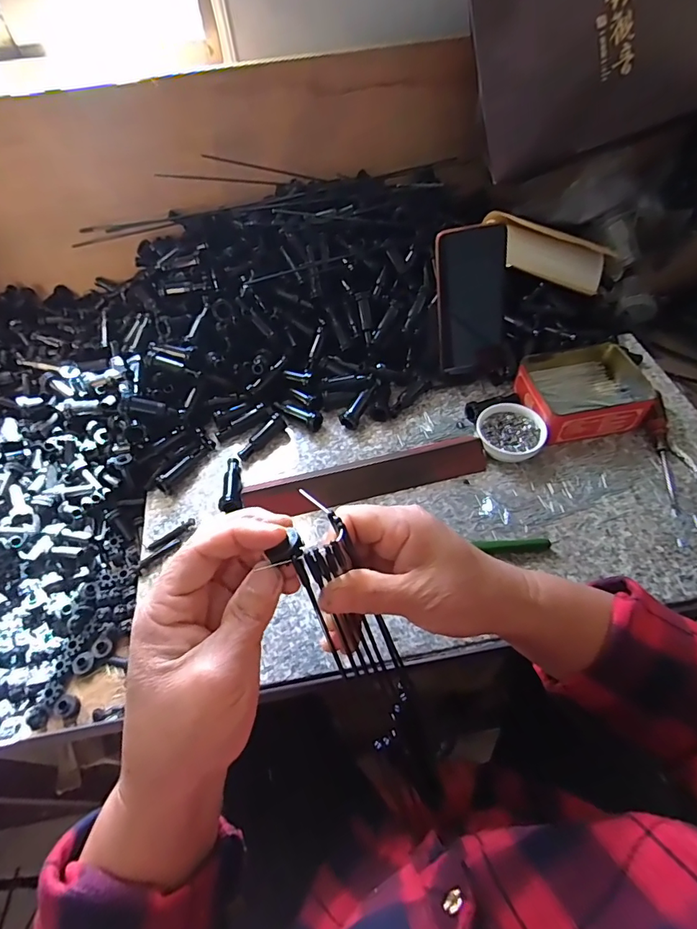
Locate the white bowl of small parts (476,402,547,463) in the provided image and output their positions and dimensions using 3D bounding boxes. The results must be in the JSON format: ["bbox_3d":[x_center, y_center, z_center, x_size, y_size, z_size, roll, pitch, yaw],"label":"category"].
[{"bbox_3d":[0.178,-0.033,0.517,0.070,0.030,0.063,7,55,10],"label":"white bowl of small parts"}]

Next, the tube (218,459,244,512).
[{"bbox_3d":[-0.127,0.021,0.505,0.025,0.021,0.074,-10,54,-4],"label":"tube"}]

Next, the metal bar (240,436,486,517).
[{"bbox_3d":[0.020,0.014,0.498,0.256,0.024,0.039,-14,54,-6],"label":"metal bar"}]

